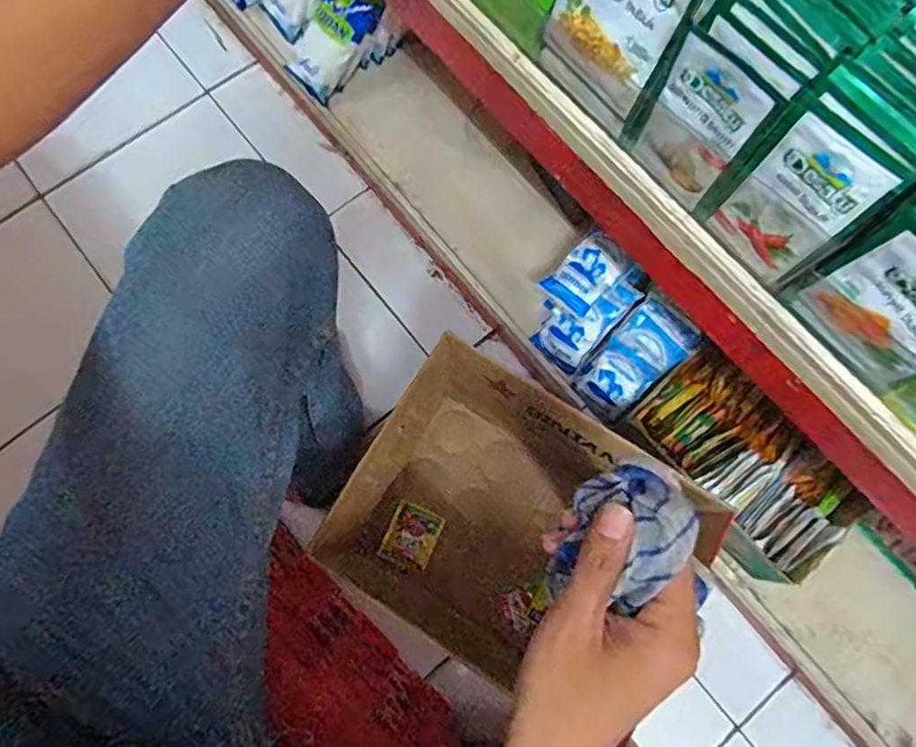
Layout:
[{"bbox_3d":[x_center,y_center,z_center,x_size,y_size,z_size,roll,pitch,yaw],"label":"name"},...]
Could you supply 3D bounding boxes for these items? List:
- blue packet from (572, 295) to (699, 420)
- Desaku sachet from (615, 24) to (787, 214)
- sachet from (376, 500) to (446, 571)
[{"bbox_3d":[0.219,-0.016,0.734,0.148,0.025,0.084,-45,68,6],"label":"blue packet"},{"bbox_3d":[0.130,-0.138,0.328,0.012,0.090,0.066,-43,81,-10],"label":"Desaku sachet"},{"bbox_3d":[-0.062,0.220,0.793,0.066,0.010,0.077,23,77,4],"label":"sachet"}]

